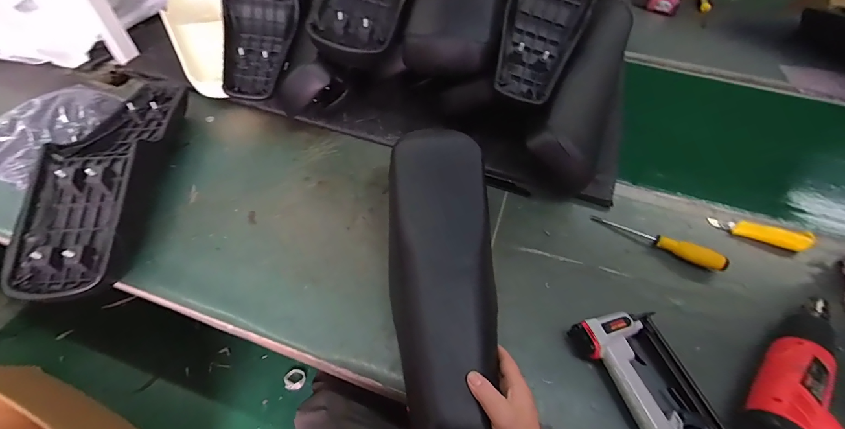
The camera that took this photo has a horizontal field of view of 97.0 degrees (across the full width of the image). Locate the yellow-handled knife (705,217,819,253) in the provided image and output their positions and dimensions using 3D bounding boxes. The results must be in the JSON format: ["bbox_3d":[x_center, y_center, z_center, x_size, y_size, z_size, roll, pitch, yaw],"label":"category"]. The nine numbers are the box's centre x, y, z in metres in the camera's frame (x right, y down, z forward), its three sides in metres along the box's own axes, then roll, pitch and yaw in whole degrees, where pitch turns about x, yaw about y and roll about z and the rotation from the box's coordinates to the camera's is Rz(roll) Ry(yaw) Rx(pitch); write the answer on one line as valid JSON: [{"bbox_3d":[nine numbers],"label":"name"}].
[{"bbox_3d":[0.637,0.035,0.710,0.155,0.020,0.035,15,53,26],"label":"yellow-handled knife"}]

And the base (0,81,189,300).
[{"bbox_3d":[-0.607,-0.093,0.733,0.177,0.112,0.526,-2,53,-4],"label":"base"}]

